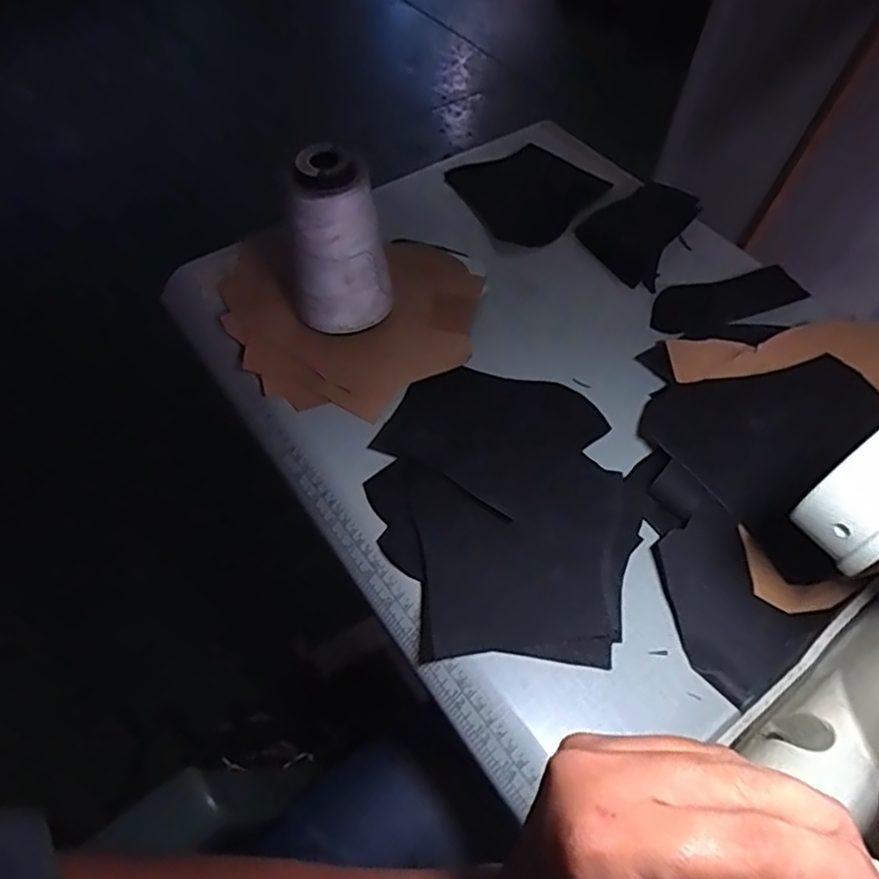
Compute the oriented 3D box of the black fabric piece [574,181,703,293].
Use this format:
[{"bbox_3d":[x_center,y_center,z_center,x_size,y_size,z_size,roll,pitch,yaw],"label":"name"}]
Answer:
[{"bbox_3d":[0.201,-0.214,0.638,0.096,0.019,0.145,32,61,19],"label":"black fabric piece"}]

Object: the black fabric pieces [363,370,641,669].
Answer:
[{"bbox_3d":[0.044,0.040,0.458,0.180,0.015,0.226,3,56,1],"label":"black fabric pieces"}]

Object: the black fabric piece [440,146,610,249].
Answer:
[{"bbox_3d":[0.086,-0.268,0.686,0.146,0.009,0.154,34,62,20],"label":"black fabric piece"}]

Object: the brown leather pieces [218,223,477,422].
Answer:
[{"bbox_3d":[-0.085,-0.116,0.556,0.228,0.030,0.197,8,56,4],"label":"brown leather pieces"}]

